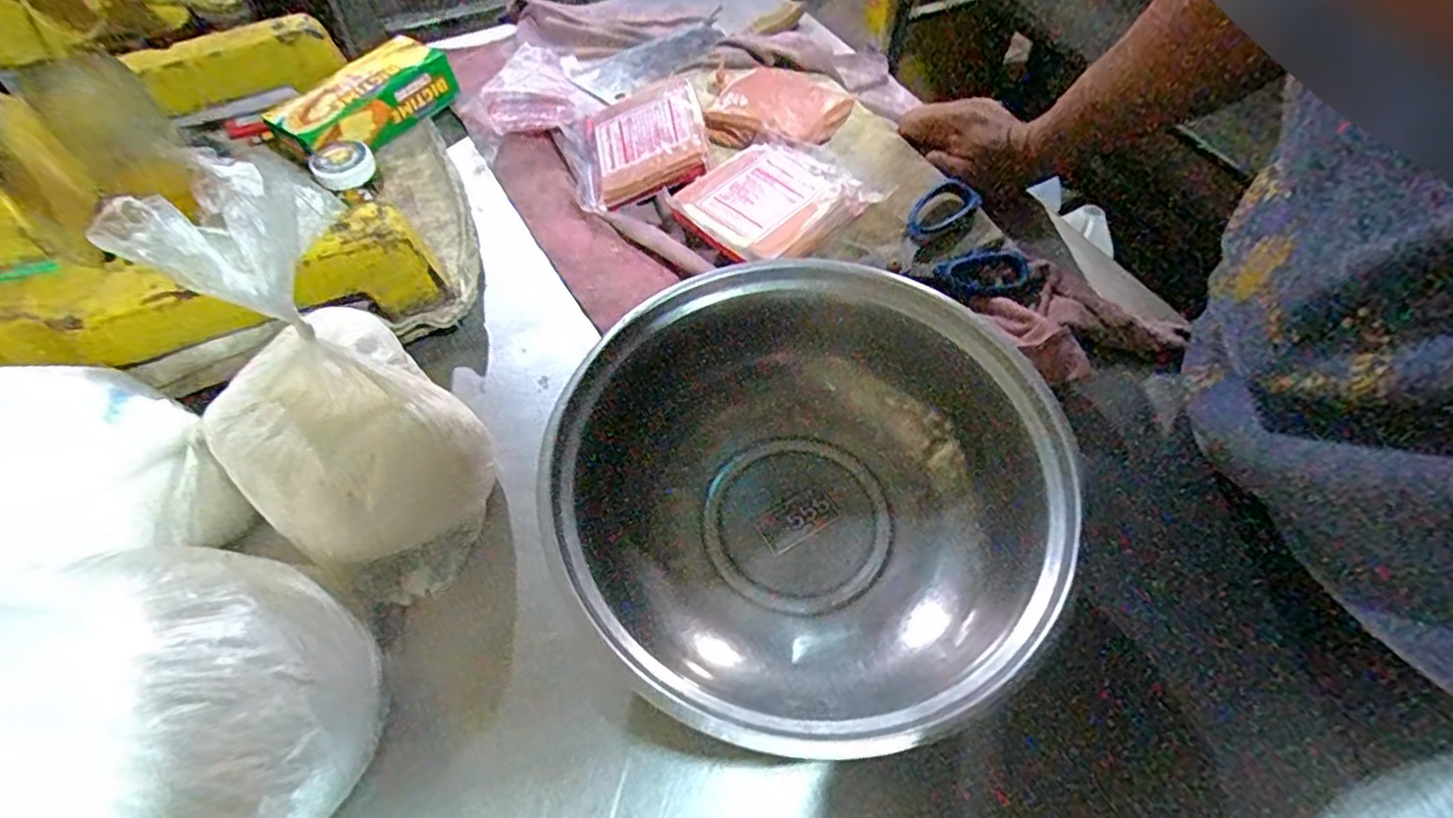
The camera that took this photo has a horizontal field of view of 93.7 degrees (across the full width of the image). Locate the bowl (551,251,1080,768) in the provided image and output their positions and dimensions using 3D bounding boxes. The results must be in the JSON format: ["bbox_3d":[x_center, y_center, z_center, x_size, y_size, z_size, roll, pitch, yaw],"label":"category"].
[{"bbox_3d":[0.049,0.041,0.402,0.268,0.085,0.285,0,56,0],"label":"bowl"}]

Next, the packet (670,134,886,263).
[{"bbox_3d":[0.036,-0.169,0.549,0.125,0.021,0.114,-38,64,-24],"label":"packet"}]

